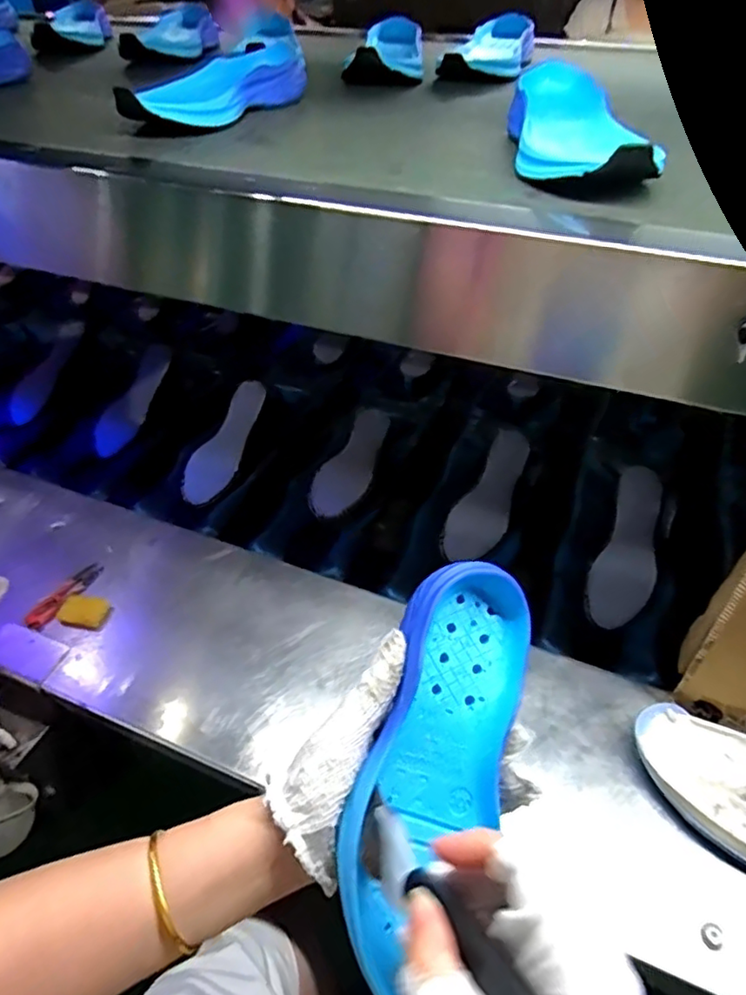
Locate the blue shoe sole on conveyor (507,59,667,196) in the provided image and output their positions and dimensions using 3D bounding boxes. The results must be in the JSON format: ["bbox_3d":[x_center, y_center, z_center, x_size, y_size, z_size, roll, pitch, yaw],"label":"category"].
[{"bbox_3d":[0.161,-0.295,0.476,0.090,0.050,0.234,5,46,5],"label":"blue shoe sole on conveyor"}]

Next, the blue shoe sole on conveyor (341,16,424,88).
[{"bbox_3d":[0.019,-0.556,0.751,0.093,0.045,0.232,5,46,5],"label":"blue shoe sole on conveyor"}]

